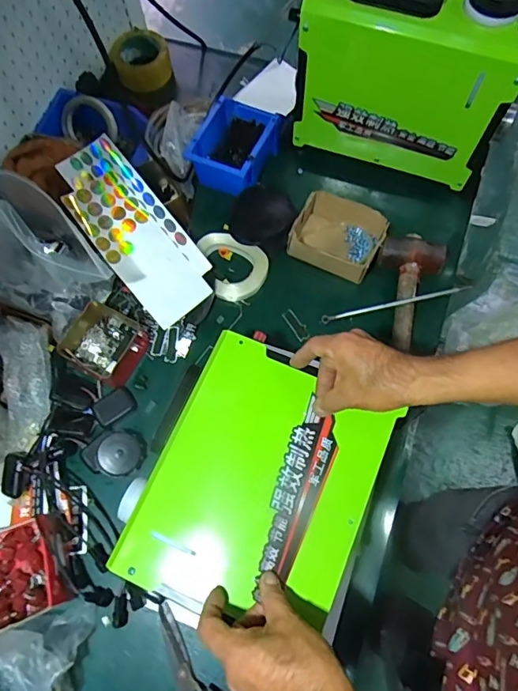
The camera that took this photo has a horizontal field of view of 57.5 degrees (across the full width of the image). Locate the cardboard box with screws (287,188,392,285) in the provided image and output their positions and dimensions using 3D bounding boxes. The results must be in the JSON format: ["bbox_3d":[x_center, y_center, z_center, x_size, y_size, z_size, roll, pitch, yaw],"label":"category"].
[{"bbox_3d":[0.127,-0.176,0.761,0.133,0.056,0.107,26,73,11],"label":"cardboard box with screws"}]

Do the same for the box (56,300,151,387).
[{"bbox_3d":[-0.237,-0.003,0.723,0.111,0.047,0.102,27,73,11],"label":"box"}]

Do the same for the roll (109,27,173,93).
[{"bbox_3d":[-0.234,-0.565,0.926,0.111,0.057,0.121,-19,70,-5],"label":"roll"}]

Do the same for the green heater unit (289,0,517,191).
[{"bbox_3d":[0.216,-0.396,0.694,0.303,0.256,0.111,19,71,9],"label":"green heater unit"}]

